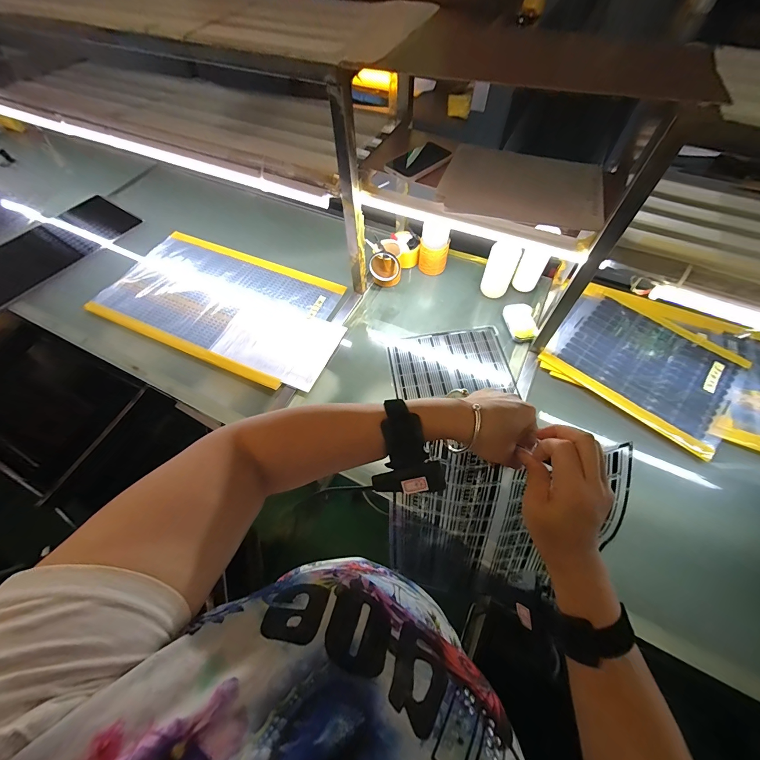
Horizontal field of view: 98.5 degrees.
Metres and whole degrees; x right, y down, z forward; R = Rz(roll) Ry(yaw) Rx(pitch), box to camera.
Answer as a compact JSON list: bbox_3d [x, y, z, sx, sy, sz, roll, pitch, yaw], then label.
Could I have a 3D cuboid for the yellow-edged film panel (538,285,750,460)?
[{"bbox_3d":[0.653,-0.054,0.828,0.390,0.024,0.327,36,67,19],"label":"yellow-edged film panel"}]

